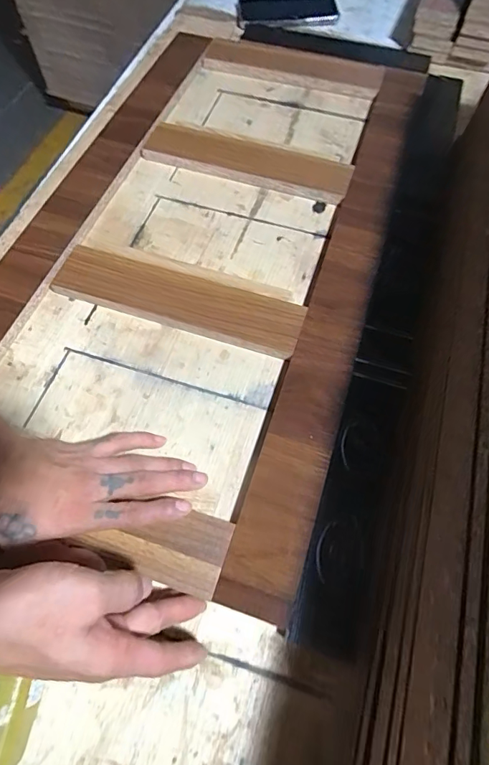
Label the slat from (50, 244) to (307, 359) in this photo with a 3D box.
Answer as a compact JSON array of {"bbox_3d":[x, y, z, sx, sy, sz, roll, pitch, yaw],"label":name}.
[{"bbox_3d":[-0.072,-0.088,0.471,0.266,0.017,0.060,17,64,9],"label":"slat"}]

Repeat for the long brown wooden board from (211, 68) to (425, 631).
[{"bbox_3d":[0.116,-0.129,0.491,0.060,0.016,0.715,16,64,9],"label":"long brown wooden board"}]

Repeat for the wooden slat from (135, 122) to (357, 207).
[{"bbox_3d":[0.004,-0.285,0.569,0.262,0.017,0.062,17,64,9],"label":"wooden slat"}]

